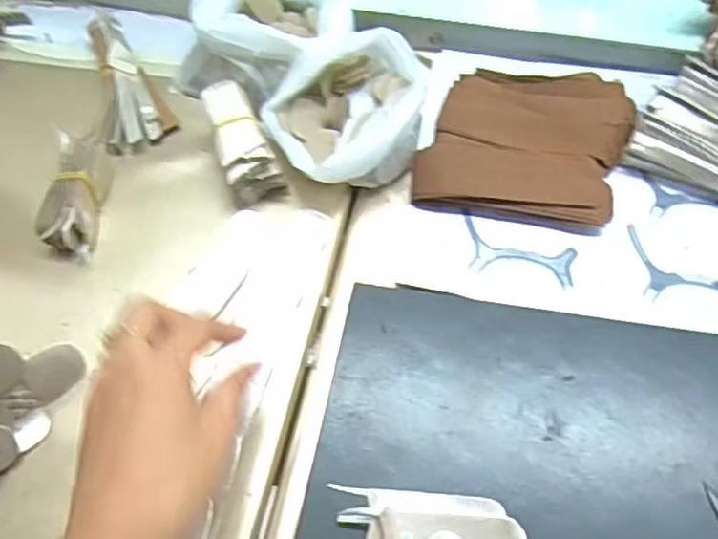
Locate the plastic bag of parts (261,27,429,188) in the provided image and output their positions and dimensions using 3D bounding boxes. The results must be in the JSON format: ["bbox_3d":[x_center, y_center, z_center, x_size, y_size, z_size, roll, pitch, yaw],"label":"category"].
[{"bbox_3d":[-0.008,-0.110,0.455,0.113,0.066,0.096,-31,64,-15],"label":"plastic bag of parts"}]

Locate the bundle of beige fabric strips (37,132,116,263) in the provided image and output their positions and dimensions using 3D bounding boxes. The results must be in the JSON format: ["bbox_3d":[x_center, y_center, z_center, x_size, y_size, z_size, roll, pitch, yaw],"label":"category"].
[{"bbox_3d":[-0.193,-0.055,0.440,0.026,0.037,0.091,1,60,3],"label":"bundle of beige fabric strips"}]

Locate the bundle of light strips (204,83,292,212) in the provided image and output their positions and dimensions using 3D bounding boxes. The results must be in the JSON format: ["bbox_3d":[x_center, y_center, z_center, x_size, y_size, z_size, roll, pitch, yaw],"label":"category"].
[{"bbox_3d":[-0.083,-0.092,0.454,0.039,0.037,0.078,-19,62,-9],"label":"bundle of light strips"}]

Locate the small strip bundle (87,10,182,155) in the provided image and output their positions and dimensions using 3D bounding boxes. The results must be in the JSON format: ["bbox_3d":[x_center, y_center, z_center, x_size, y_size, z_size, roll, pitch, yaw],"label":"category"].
[{"bbox_3d":[-0.180,-0.149,0.502,0.050,0.015,0.127,-18,61,-8],"label":"small strip bundle"}]

